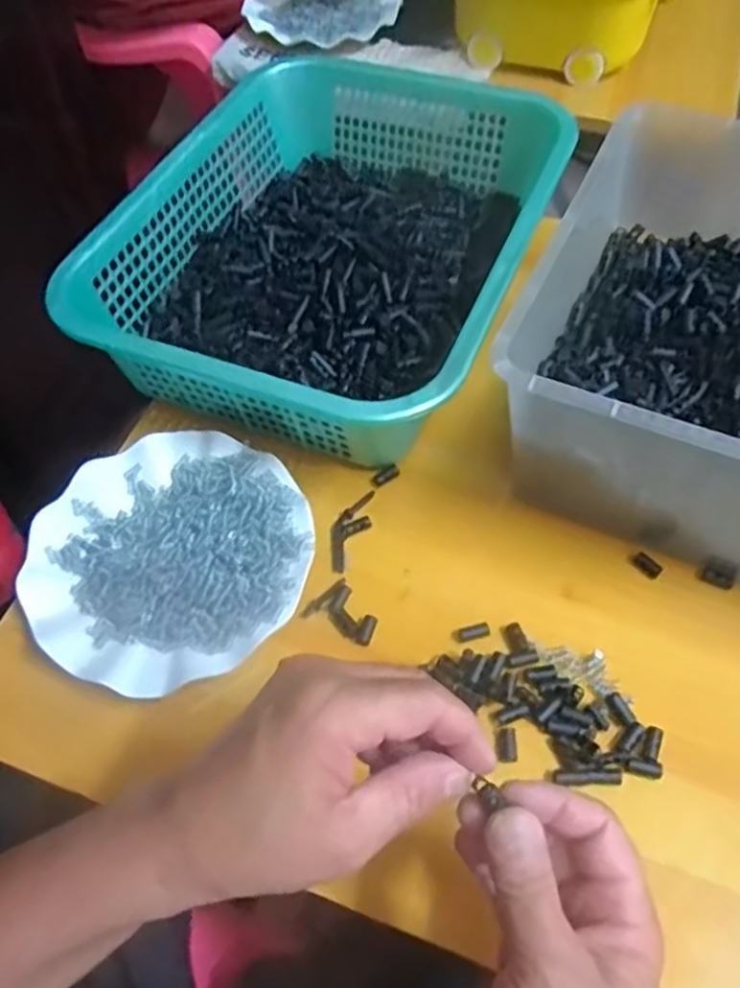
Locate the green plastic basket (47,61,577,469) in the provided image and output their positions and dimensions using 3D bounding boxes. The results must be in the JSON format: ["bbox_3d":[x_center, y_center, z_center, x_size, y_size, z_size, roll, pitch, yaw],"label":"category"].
[{"bbox_3d":[-0.021,-0.211,0.594,0.292,0.083,0.374,19,59,14],"label":"green plastic basket"}]

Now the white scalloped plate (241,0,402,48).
[{"bbox_3d":[-0.064,-0.601,0.906,0.186,0.019,0.186,-1,56,1],"label":"white scalloped plate"}]

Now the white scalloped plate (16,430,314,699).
[{"bbox_3d":[-0.131,0.037,0.480,0.178,0.019,0.179,-1,56,1],"label":"white scalloped plate"}]

